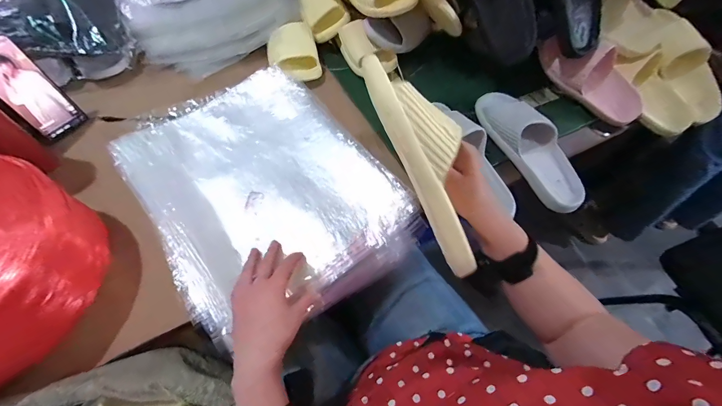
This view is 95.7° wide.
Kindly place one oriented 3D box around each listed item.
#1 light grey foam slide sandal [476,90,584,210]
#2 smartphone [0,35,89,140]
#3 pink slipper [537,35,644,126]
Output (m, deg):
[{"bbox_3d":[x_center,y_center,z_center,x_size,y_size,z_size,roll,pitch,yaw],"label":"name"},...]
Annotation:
[{"bbox_3d":[0.318,-0.107,0.609,0.094,0.058,0.262,-22,63,-15],"label":"light grey foam slide sandal"},{"bbox_3d":[-0.545,-0.184,0.538,0.006,0.153,0.072,21,58,32],"label":"smartphone"},{"bbox_3d":[0.486,-0.261,0.679,0.267,0.098,0.068,30,61,-8],"label":"pink slipper"}]

